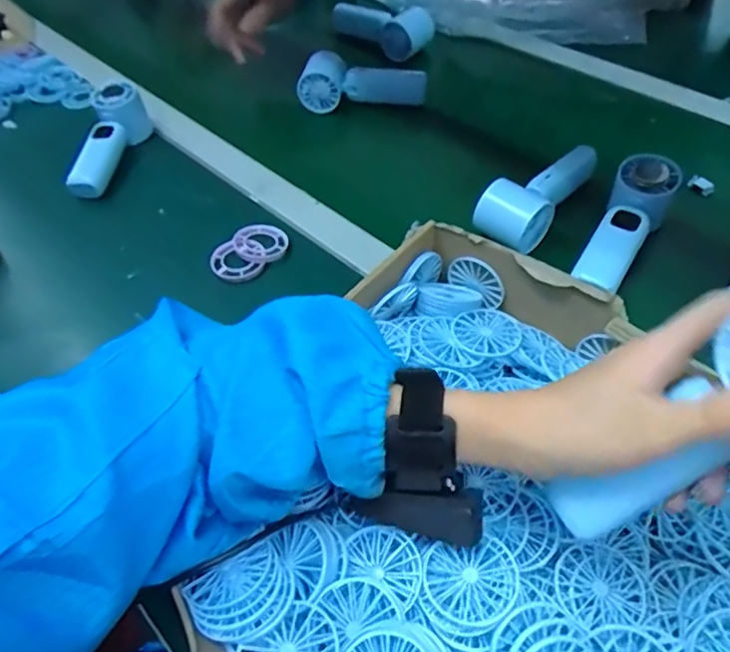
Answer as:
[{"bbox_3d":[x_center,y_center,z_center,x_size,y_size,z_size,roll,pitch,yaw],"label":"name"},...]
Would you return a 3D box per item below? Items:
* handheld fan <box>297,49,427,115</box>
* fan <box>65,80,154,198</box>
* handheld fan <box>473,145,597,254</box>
[{"bbox_3d":[-0.007,-0.317,0.744,0.161,0.053,0.059,-10,51,-3],"label":"handheld fan"},{"bbox_3d":[-0.294,-0.204,0.646,0.040,0.078,0.143,10,65,12],"label":"fan"},{"bbox_3d":[0.175,-0.132,0.556,0.163,0.048,0.051,-38,58,-24],"label":"handheld fan"}]

